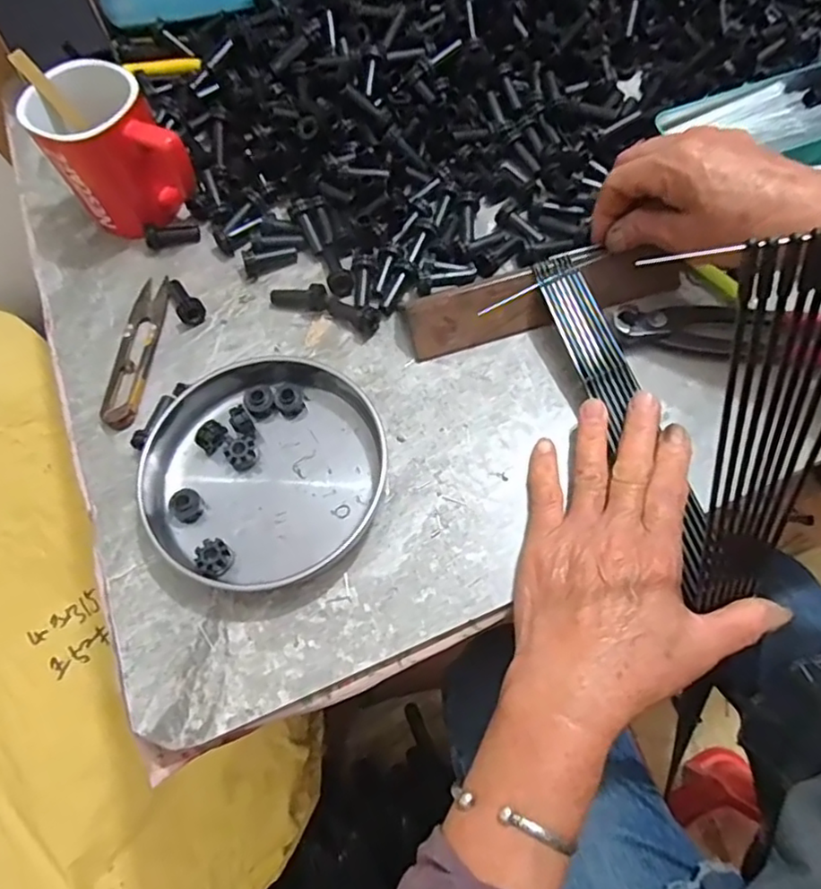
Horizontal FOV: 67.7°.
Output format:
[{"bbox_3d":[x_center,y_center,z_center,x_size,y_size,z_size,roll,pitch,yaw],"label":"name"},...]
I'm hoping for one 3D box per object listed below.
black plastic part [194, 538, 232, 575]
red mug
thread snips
[{"bbox_3d":[-0.111,0.064,0.345,0.017,0.008,0.021,-38,68,-13],"label":"black plastic part"},{"bbox_3d":[-0.205,-0.201,0.423,0.076,0.076,0.104,-35,67,-11],"label":"red mug"},{"bbox_3d":[-0.184,-0.065,0.407,0.024,0.013,0.115,0,65,5],"label":"thread snips"}]

